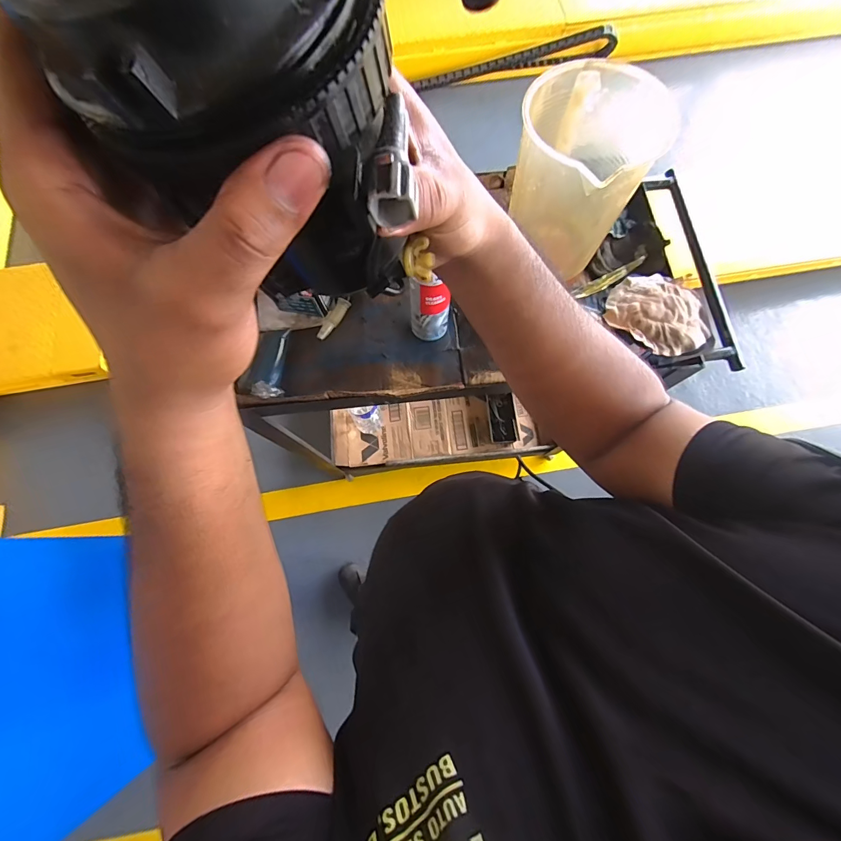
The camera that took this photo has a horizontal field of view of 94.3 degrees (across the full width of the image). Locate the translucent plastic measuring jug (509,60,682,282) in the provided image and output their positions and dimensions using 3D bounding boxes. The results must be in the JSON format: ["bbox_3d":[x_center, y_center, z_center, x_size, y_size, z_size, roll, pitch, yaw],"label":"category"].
[{"bbox_3d":[0.230,-0.363,0.620,0.187,0.253,0.183,-42,78,-10],"label":"translucent plastic measuring jug"}]

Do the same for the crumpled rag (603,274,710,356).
[{"bbox_3d":[0.388,-0.173,0.629,0.156,0.027,0.134,35,78,10],"label":"crumpled rag"}]

